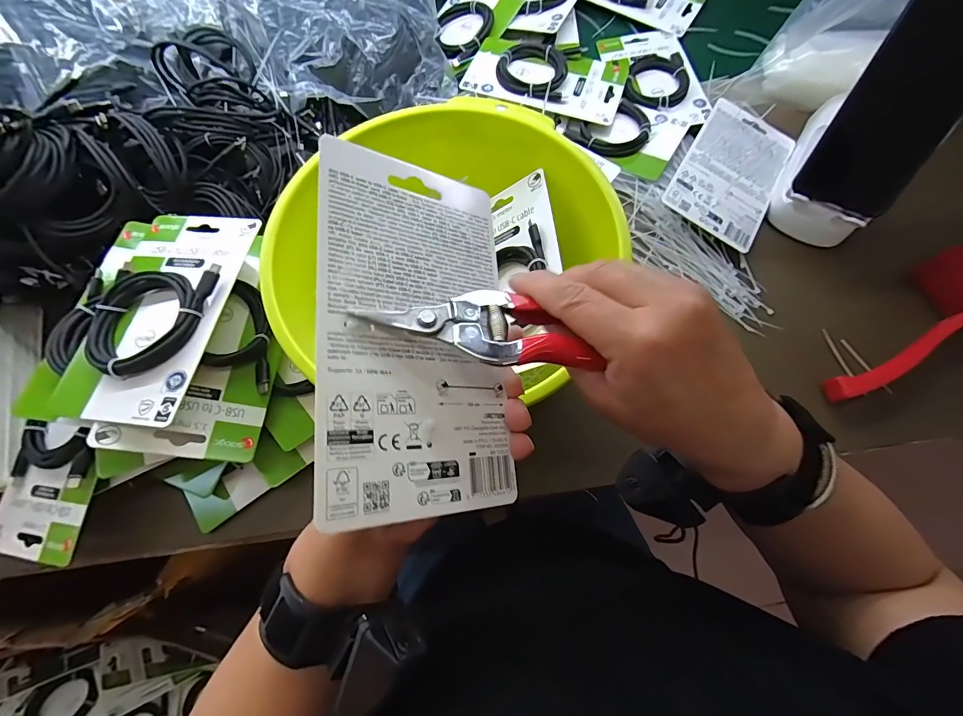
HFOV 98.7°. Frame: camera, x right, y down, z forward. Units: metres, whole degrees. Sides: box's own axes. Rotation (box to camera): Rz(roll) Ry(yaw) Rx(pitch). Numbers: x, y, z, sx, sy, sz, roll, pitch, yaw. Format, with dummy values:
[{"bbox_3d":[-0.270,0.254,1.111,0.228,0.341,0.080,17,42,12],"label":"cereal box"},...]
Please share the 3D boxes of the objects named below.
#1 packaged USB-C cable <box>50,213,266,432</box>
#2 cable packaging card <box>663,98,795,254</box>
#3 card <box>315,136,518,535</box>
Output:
[{"bbox_3d":[-0.244,-0.040,0.314,0.099,0.023,0.177,8,72,4],"label":"packaged USB-C cable"},{"bbox_3d":[0.267,-0.201,0.440,0.098,0.007,0.174,33,72,3],"label":"cable packaging card"},{"bbox_3d":[-0.029,-0.017,0.203,0.097,0.004,0.177,5,73,-35],"label":"card"}]

